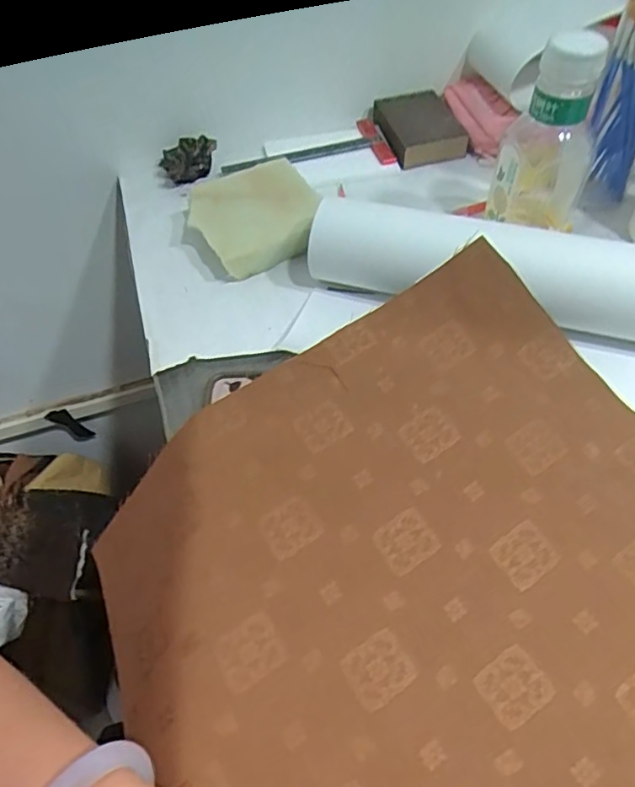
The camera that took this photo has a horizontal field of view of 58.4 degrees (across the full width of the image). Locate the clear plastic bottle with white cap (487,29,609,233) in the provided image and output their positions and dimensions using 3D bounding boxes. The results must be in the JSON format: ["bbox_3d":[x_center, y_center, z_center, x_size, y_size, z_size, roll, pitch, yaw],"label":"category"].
[{"bbox_3d":[0.180,-0.196,0.439,0.063,0.163,0.079,19,57,17],"label":"clear plastic bottle with white cap"}]

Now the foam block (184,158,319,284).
[{"bbox_3d":[-0.057,-0.155,0.501,0.105,0.044,0.111,-20,55,-10],"label":"foam block"}]

